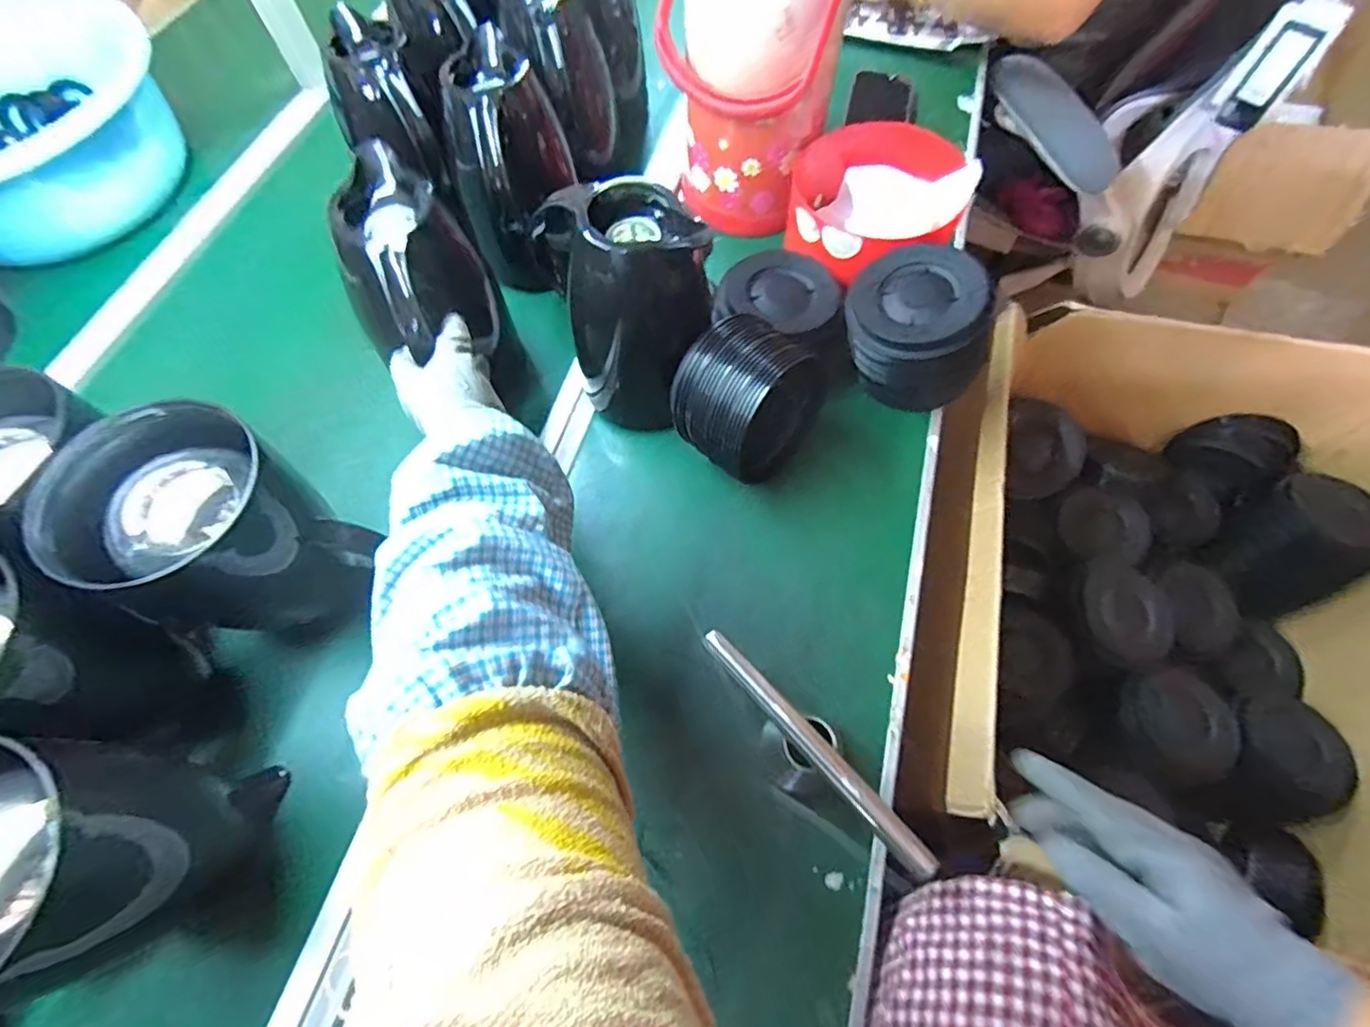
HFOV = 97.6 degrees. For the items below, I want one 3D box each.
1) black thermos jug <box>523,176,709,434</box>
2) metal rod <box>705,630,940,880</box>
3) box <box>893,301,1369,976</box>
[{"bbox_3d":[-0.046,-0.182,0.520,0.127,0.190,0.131,-16,64,-5],"label":"black thermos jug"},{"bbox_3d":[0.087,0.157,0.407,0.017,0.009,0.200,-39,68,-15],"label":"metal rod"},{"bbox_3d":[0.552,0.090,0.663,0.564,0.286,0.584,14,65,9],"label":"box"}]

